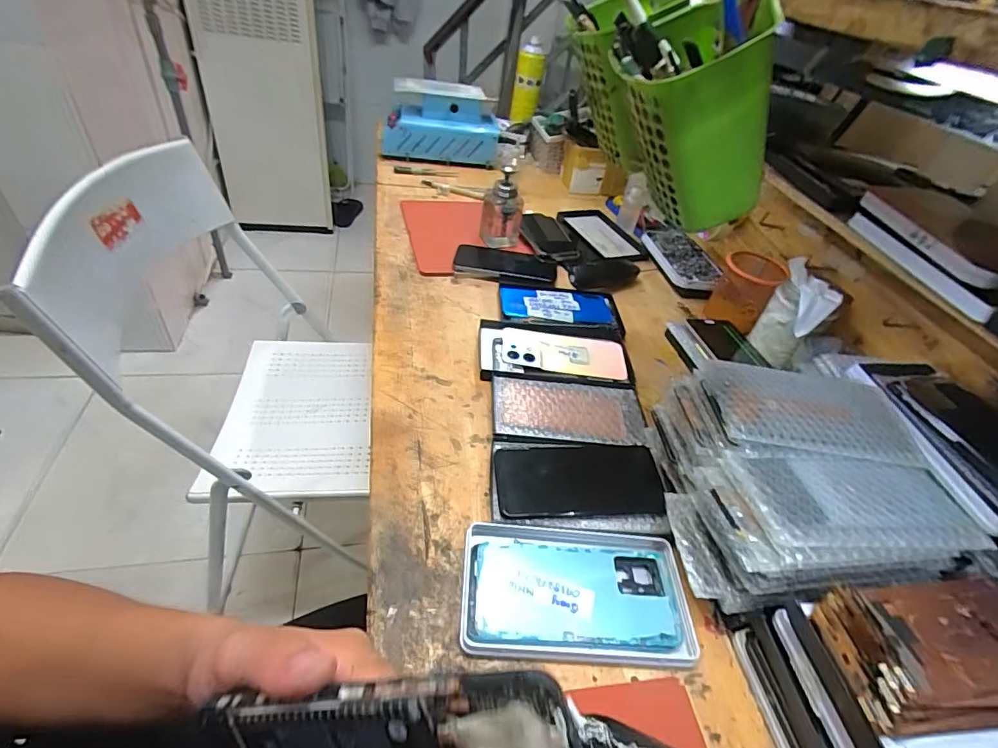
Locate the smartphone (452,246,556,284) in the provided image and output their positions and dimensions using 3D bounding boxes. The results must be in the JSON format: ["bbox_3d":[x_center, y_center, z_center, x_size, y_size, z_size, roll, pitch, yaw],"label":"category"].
[{"bbox_3d":[0.011,-0.176,0.760,0.156,0.012,0.083,8,43,2],"label":"smartphone"}]

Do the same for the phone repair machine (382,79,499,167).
[{"bbox_3d":[-0.127,-0.540,1.059,0.247,0.153,0.108,1,43,-10],"label":"phone repair machine"}]

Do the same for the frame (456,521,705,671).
[{"bbox_3d":[0.064,0.179,0.399,0.184,0.011,0.105,4,43,-2],"label":"frame"}]

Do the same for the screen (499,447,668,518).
[{"bbox_3d":[0.079,0.101,0.472,0.161,0.009,0.078,-1,44,-7],"label":"screen"}]

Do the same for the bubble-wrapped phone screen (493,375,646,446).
[{"bbox_3d":[0.079,0.037,0.543,0.168,0.007,0.096,4,43,-3],"label":"bubble-wrapped phone screen"}]

